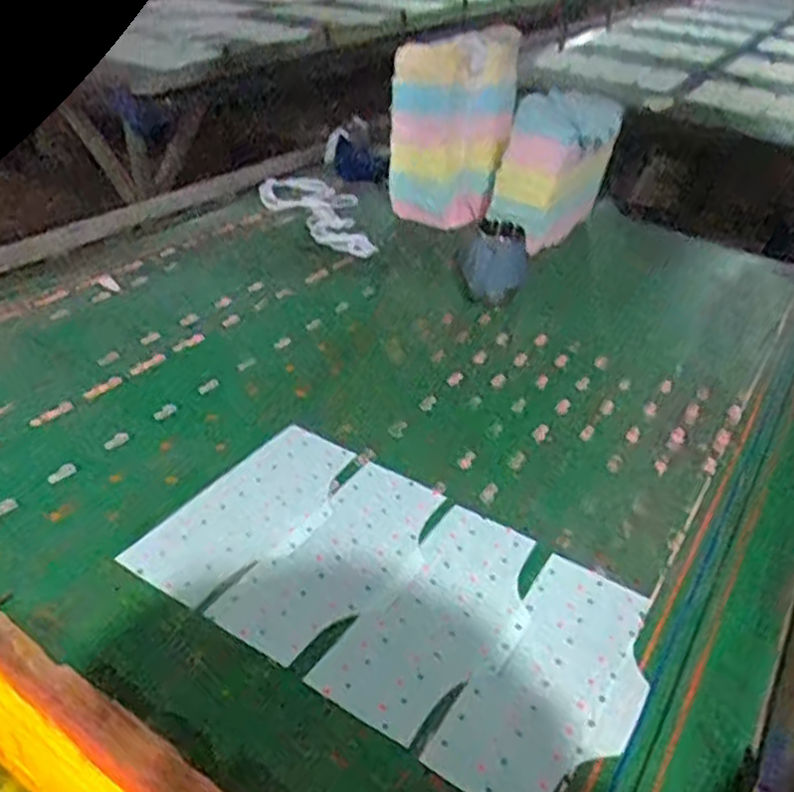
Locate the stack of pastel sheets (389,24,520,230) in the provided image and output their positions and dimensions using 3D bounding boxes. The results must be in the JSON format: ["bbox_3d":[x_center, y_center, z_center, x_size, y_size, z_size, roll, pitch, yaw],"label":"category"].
[{"bbox_3d":[0.103,-0.504,1.450,0.238,0.328,0.116,8,33,1],"label":"stack of pastel sheets"}]

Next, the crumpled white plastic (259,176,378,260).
[{"bbox_3d":[-0.135,-0.374,1.539,0.170,0.030,0.392,-18,41,-33],"label":"crumpled white plastic"}]

